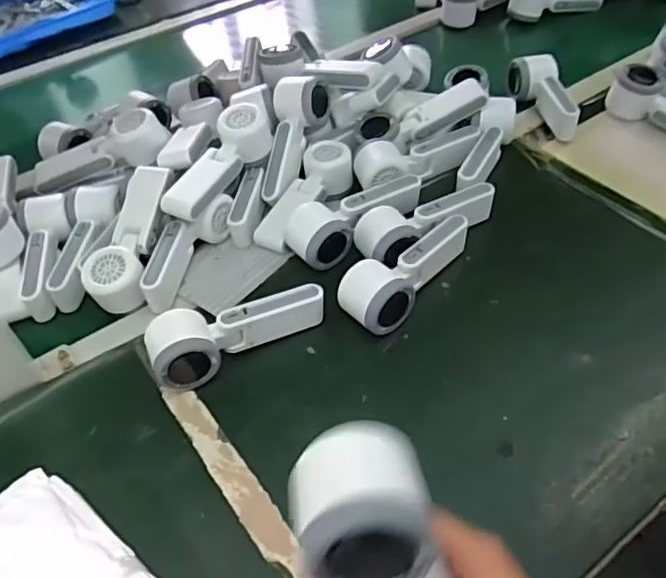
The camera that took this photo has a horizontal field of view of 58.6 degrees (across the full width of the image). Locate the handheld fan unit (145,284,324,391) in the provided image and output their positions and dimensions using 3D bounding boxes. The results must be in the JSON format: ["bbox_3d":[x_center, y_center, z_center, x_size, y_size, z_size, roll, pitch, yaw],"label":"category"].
[{"bbox_3d":[-0.093,0.033,0.562,0.163,0.052,0.062,-29,52,-21],"label":"handheld fan unit"}]

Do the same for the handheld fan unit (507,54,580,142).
[{"bbox_3d":[0.280,-0.255,0.786,0.058,0.044,0.152,-5,47,0],"label":"handheld fan unit"}]

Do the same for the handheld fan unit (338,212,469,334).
[{"bbox_3d":[0.082,-0.018,0.592,0.164,0.052,0.058,-31,52,-22],"label":"handheld fan unit"}]

